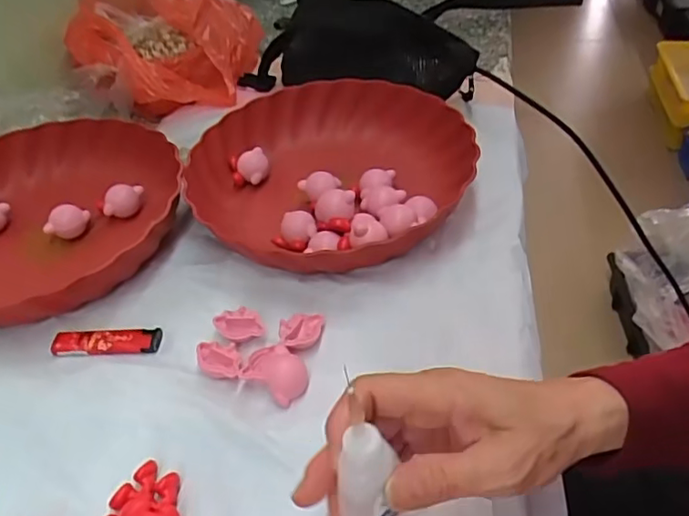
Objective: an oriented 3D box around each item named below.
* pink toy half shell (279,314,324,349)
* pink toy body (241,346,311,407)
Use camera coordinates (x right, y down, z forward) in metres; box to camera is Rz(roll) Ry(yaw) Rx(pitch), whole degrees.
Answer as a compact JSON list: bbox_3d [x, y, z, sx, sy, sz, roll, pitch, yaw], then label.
[{"bbox_3d":[-0.029,0.051,0.407,0.032,0.012,0.026,-15,43,-9],"label":"pink toy half shell"},{"bbox_3d":[-0.043,0.071,0.380,0.041,0.020,0.039,-1,43,1],"label":"pink toy body"}]

